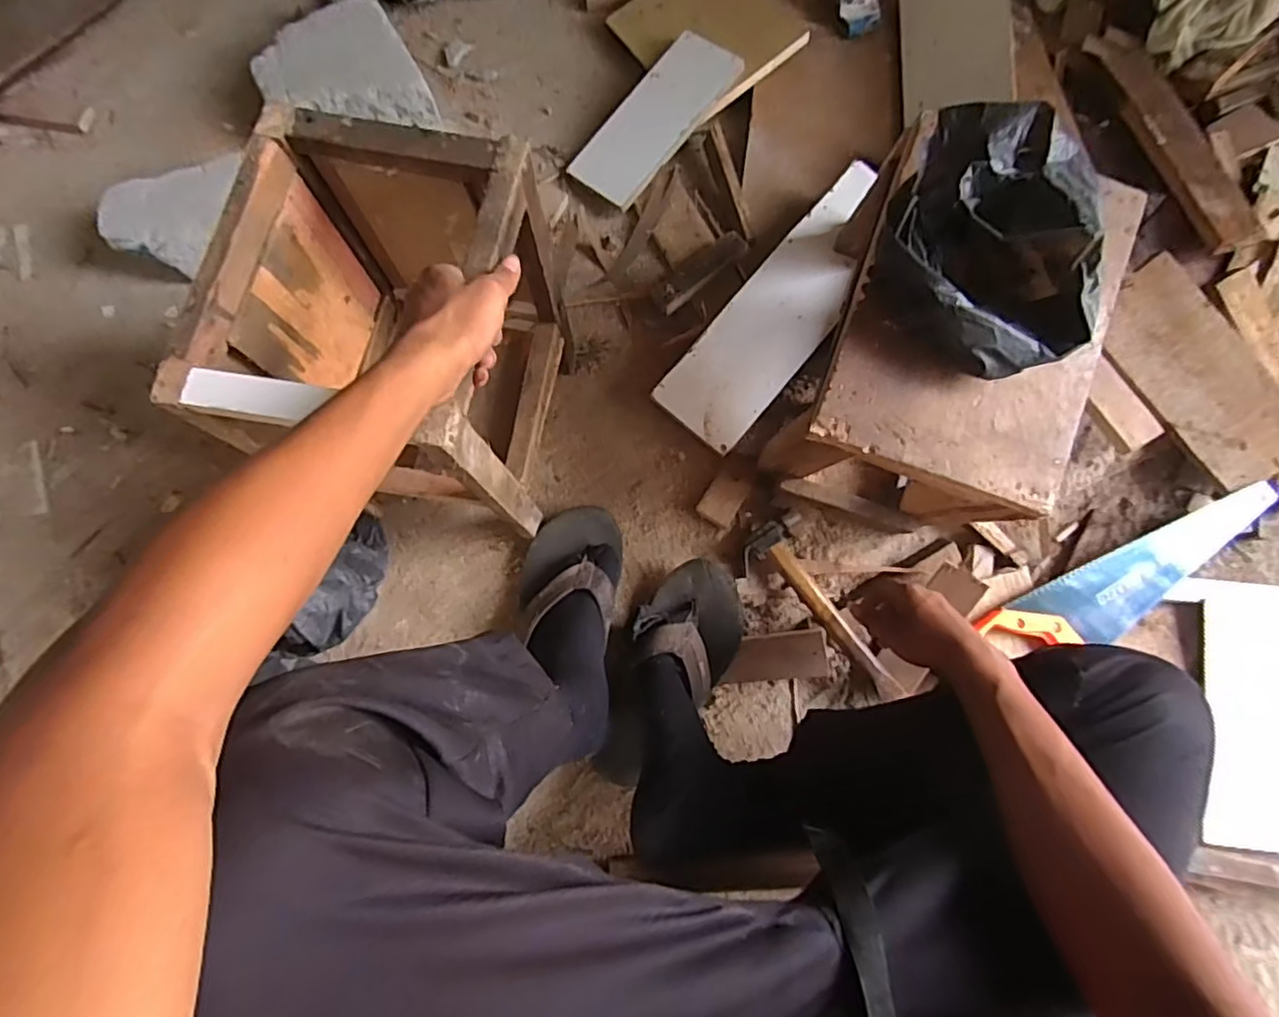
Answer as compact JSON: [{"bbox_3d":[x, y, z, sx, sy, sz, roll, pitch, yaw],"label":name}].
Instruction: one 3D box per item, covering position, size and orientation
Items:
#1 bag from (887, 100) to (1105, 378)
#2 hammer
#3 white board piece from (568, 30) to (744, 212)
[{"bbox_3d":[0.291,-0.215,0.528,0.159,0.116,0.199,-9,78,-1],"label":"bag"},{"bbox_3d":[0.208,0.126,0.723,0.078,0.033,0.240,-29,79,-5],"label":"hammer"},{"bbox_3d":[0.021,-0.538,0.859,0.111,0.010,0.263,39,89,15],"label":"white board piece"}]

